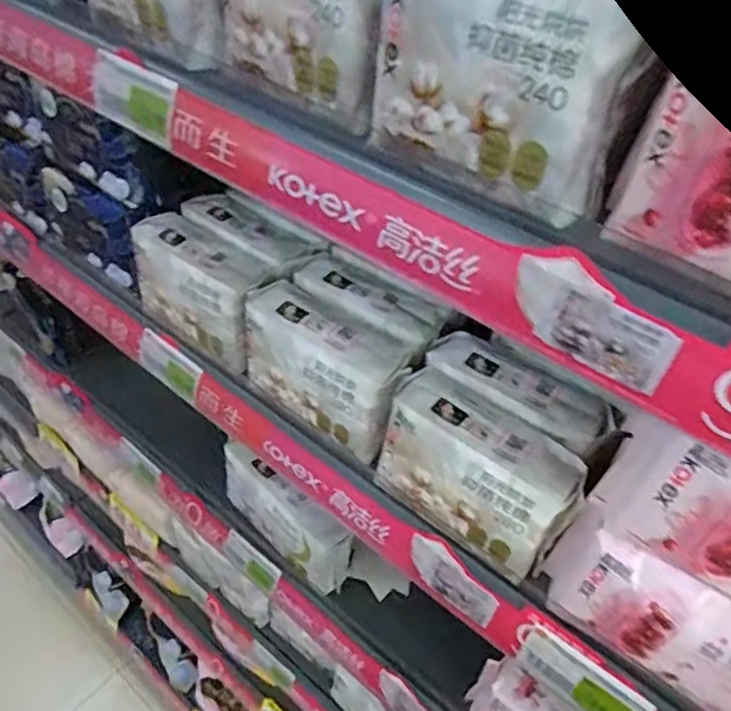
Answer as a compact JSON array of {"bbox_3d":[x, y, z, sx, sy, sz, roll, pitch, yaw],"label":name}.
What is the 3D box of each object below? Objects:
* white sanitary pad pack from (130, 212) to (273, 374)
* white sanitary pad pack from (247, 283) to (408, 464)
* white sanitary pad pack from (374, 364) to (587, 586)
[{"bbox_3d":[-0.141,-0.056,0.533,0.132,0.088,0.054,32,48,24],"label":"white sanitary pad pack"},{"bbox_3d":[-0.033,0.010,0.475,0.138,0.089,0.056,36,50,27],"label":"white sanitary pad pack"},{"bbox_3d":[0.072,0.079,0.421,0.140,0.087,0.057,32,48,25],"label":"white sanitary pad pack"}]

